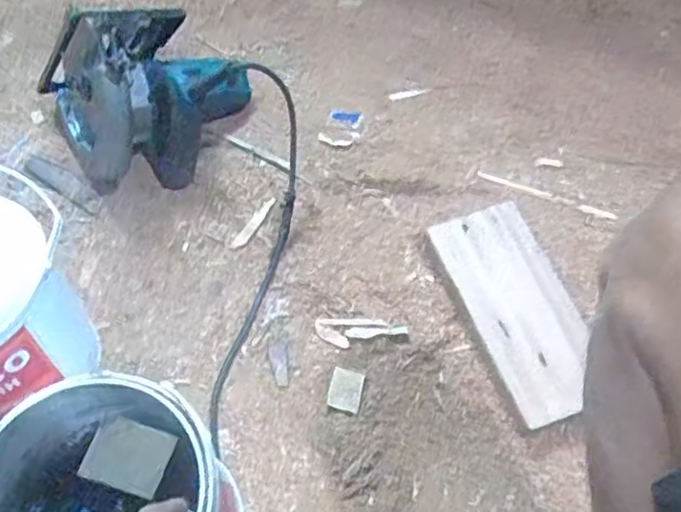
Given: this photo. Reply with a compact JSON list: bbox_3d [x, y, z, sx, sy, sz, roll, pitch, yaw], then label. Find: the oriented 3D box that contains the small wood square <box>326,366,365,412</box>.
[{"bbox_3d":[0.006,0.137,0.684,0.033,0.006,0.042,11,56,9],"label":"small wood square"}]

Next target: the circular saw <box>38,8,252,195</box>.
[{"bbox_3d":[-0.254,-0.201,0.798,0.249,0.204,0.148,-4,59,0],"label":"circular saw"}]

